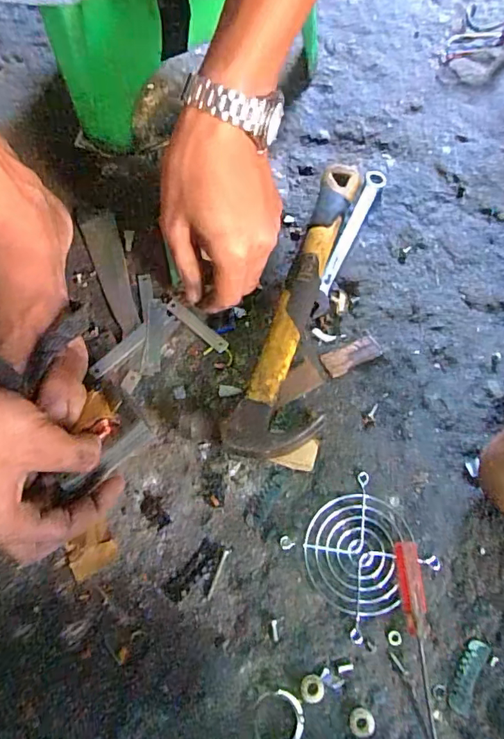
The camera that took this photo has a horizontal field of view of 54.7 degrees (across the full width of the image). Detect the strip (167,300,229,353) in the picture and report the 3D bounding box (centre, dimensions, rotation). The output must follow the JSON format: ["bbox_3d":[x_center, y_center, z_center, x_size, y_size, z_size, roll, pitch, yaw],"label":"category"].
[{"bbox_3d":[-0.046,-0.037,0.405,0.065,0.004,0.012,39,73,17],"label":"strip"}]

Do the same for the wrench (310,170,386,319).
[{"bbox_3d":[0.086,-0.115,0.437,0.018,0.012,0.165,21,68,11],"label":"wrench"}]

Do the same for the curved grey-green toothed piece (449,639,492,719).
[{"bbox_3d":[0.134,0.190,0.302,0.013,0.005,0.043,25,69,12],"label":"curved grey-green toothed piece"}]

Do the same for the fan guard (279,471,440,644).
[{"bbox_3d":[0.072,0.123,0.326,0.073,0.007,0.074,-35,69,-13],"label":"fan guard"}]

